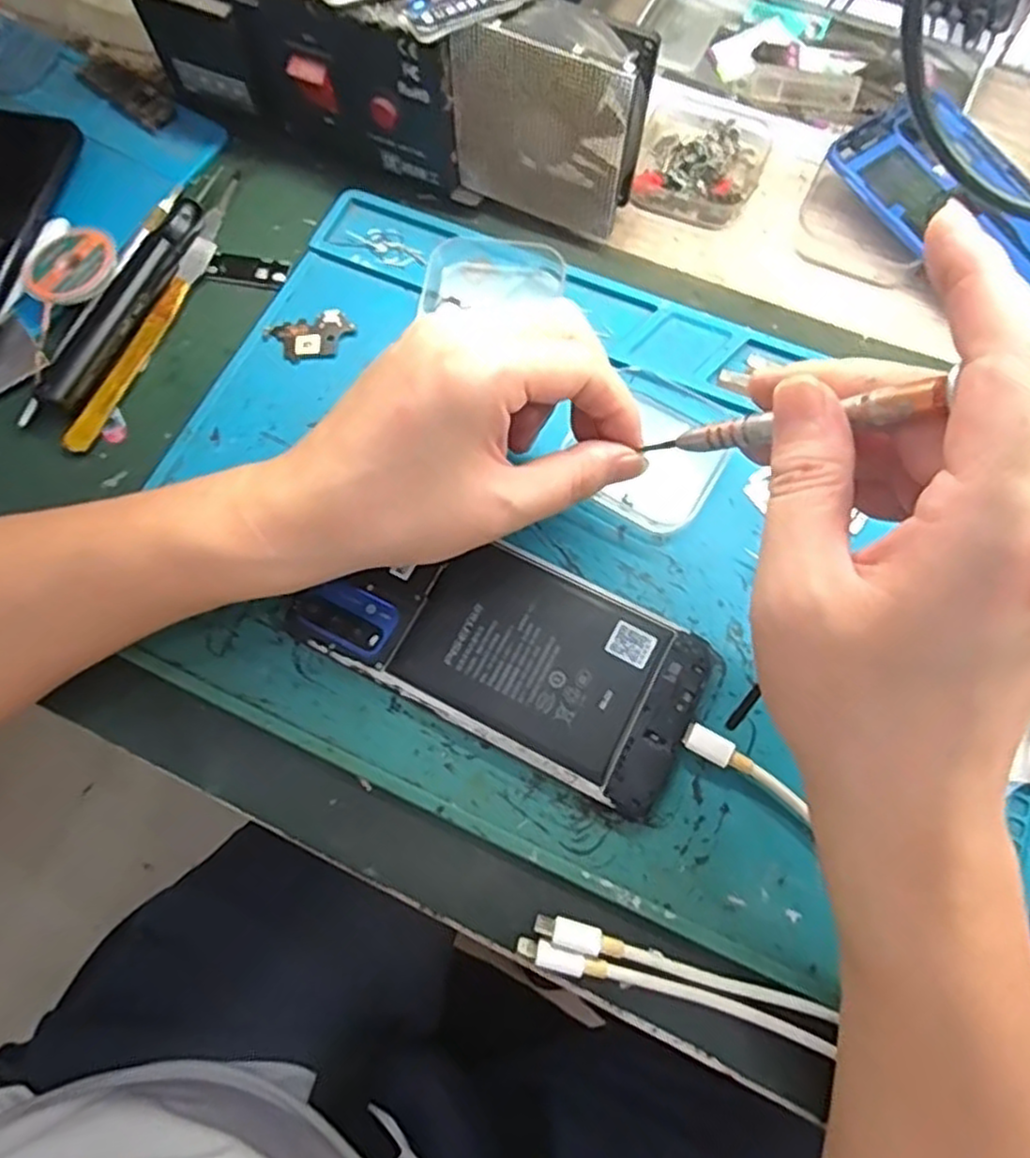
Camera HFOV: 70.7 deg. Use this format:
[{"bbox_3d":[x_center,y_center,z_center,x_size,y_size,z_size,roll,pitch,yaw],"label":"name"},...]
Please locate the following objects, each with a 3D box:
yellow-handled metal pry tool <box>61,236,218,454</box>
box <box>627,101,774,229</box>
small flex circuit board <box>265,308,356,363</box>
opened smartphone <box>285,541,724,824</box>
[{"bbox_3d":[-0.173,-0.111,0.339,0.010,0.005,0.121,22,74,9],"label":"yellow-handled metal pry tool"},{"bbox_3d":[0.093,-0.213,0.367,0.063,0.021,0.066,23,74,9],"label":"box"},{"bbox_3d":[-0.095,-0.113,0.339,0.040,0.005,0.022,-14,72,-3],"label":"small flex circuit board"},{"bbox_3d":[-0.003,0.026,0.284,0.152,0.011,0.073,25,74,10],"label":"opened smartphone"}]

